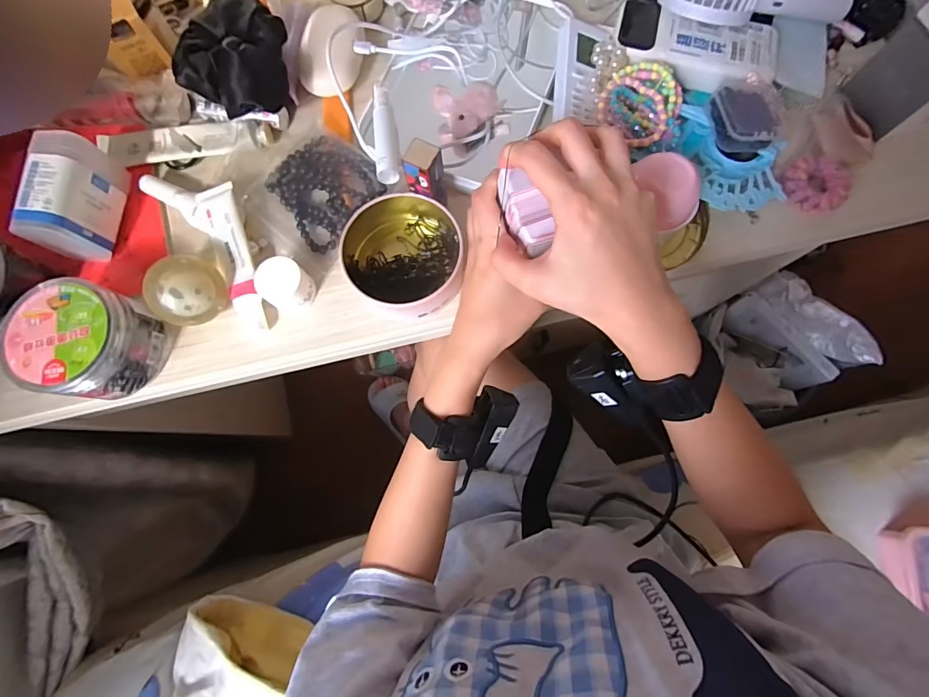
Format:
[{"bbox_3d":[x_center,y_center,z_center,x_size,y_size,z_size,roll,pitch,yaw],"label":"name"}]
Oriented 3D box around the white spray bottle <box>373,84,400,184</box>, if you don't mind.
[{"bbox_3d":[-0.068,-0.185,0.370,0.019,0.025,0.091,-6,77,0],"label":"white spray bottle"}]

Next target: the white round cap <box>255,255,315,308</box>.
[{"bbox_3d":[-0.146,-0.053,0.347,0.037,0.034,0.033,6,78,3],"label":"white round cap"}]

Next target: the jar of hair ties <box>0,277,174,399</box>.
[{"bbox_3d":[-0.286,-0.006,0.327,0.077,0.065,0.078,0,78,1],"label":"jar of hair ties"}]

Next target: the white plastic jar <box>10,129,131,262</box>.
[{"bbox_3d":[-0.315,-0.123,0.346,0.033,0.063,0.090,3,78,2],"label":"white plastic jar"}]

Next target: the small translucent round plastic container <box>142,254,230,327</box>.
[{"bbox_3d":[-0.218,-0.044,0.335,0.023,0.052,0.053,20,107,38],"label":"small translucent round plastic container"}]

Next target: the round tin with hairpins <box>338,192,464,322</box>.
[{"bbox_3d":[-0.049,-0.077,0.348,0.092,0.040,0.096,0,78,1],"label":"round tin with hairpins"}]

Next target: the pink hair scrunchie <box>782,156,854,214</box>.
[{"bbox_3d":[0.306,-0.144,0.371,0.052,0.020,0.049,0,78,1],"label":"pink hair scrunchie"}]

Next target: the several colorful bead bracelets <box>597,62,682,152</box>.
[{"bbox_3d":[0.153,-0.204,0.357,0.071,0.019,0.063,32,80,8],"label":"several colorful bead bracelets"}]

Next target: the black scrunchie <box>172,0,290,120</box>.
[{"bbox_3d":[-0.193,-0.254,0.359,0.077,0.066,0.110,8,78,3],"label":"black scrunchie"}]

